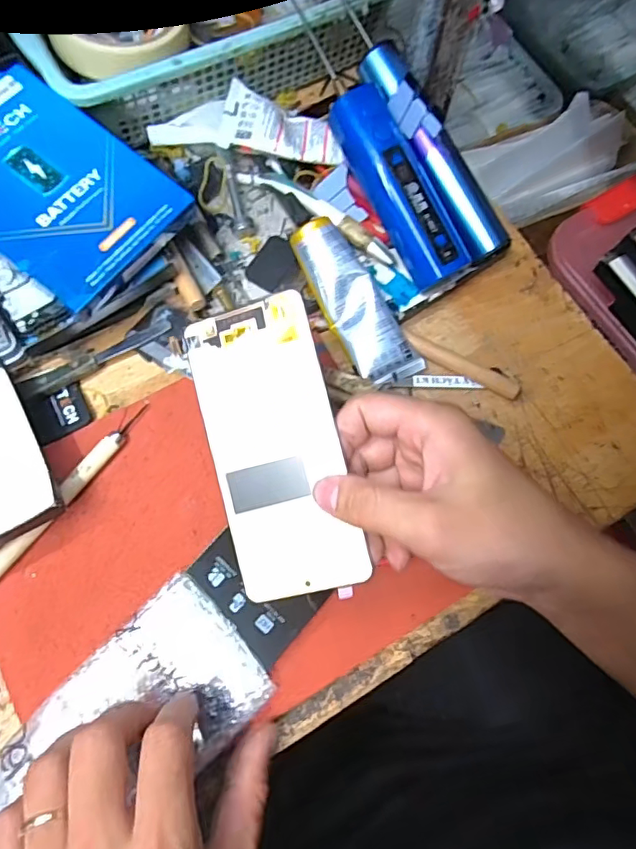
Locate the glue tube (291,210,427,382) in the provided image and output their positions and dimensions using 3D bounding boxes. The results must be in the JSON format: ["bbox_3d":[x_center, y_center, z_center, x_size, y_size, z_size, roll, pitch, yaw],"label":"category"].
[{"bbox_3d":[0.023,-0.077,0.346,0.038,0.019,0.114,-32,92,-11],"label":"glue tube"}]

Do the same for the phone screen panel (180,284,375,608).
[{"bbox_3d":[-0.023,0.012,0.282,0.068,0.007,0.151,-15,87,12],"label":"phone screen panel"}]

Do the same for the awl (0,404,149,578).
[{"bbox_3d":[-0.146,0.039,0.317,0.010,0.014,0.129,36,75,8],"label":"awl"}]

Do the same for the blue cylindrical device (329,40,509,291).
[{"bbox_3d":[0.065,-0.169,0.351,0.071,0.040,0.151,-31,95,-11],"label":"blue cylindrical device"}]

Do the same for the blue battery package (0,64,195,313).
[{"bbox_3d":[-0.159,-0.141,0.311,0.139,0.005,0.097,38,76,1],"label":"blue battery package"}]

